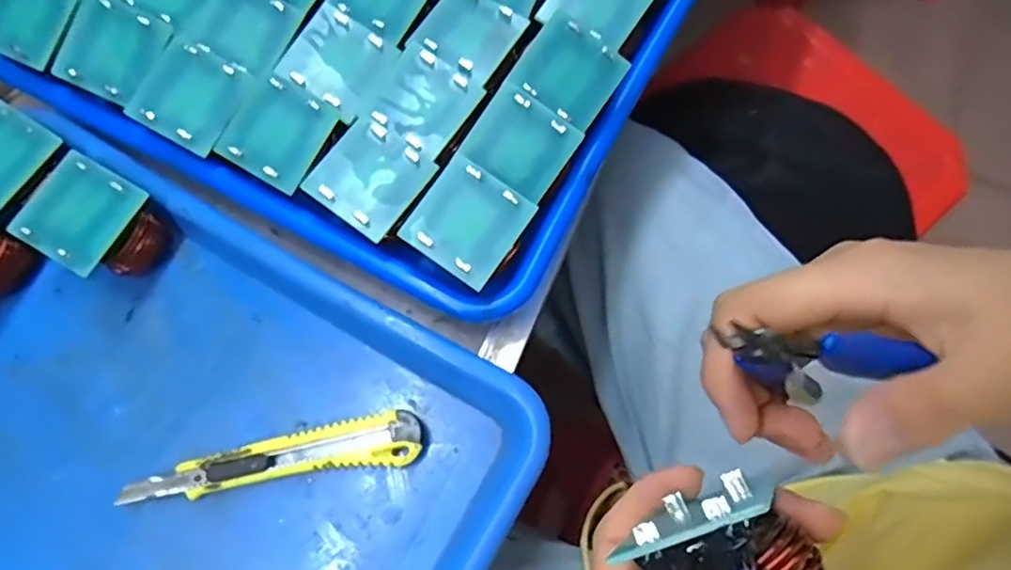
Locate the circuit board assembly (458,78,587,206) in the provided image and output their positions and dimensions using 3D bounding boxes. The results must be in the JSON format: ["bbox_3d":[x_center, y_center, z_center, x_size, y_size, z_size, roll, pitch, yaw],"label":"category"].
[{"bbox_3d":[0.007,-0.066,0.288,0.045,0.005,0.041,34,85,3],"label":"circuit board assembly"}]

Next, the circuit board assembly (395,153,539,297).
[{"bbox_3d":[-0.016,-0.029,0.278,0.045,0.012,0.046,34,77,10],"label":"circuit board assembly"}]

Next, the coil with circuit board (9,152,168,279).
[{"bbox_3d":[-0.198,-0.028,0.310,0.045,0.046,0.047,29,75,10],"label":"coil with circuit board"}]

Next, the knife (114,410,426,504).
[{"bbox_3d":[-0.107,0.083,0.292,0.139,0.012,0.022,-12,72,-2],"label":"knife"}]

